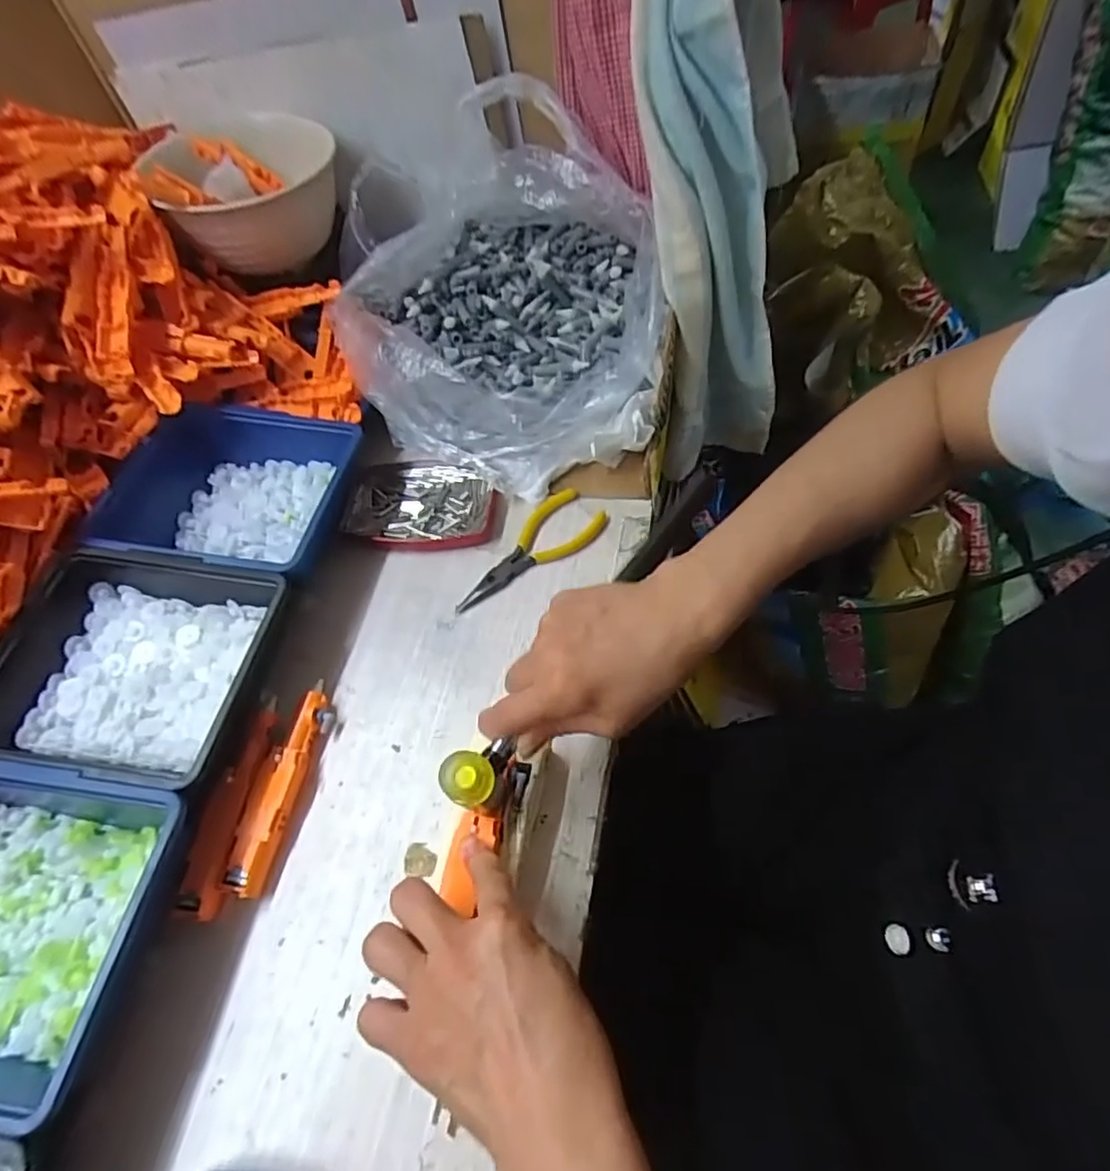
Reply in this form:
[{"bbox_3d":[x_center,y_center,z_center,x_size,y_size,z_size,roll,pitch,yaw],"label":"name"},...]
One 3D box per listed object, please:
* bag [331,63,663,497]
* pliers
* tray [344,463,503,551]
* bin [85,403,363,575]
[{"bbox_3d":[-0.053,-0.247,0.509,0.252,0.132,0.327,-19,56,-3],"label":"bag"},{"bbox_3d":[-0.020,-0.023,0.457,0.128,0.015,0.049,-39,59,-16],"label":"pliers"},{"bbox_3d":[-0.107,-0.066,0.488,0.122,0.015,0.082,3,57,12],"label":"tray"},{"bbox_3d":[-0.248,-0.068,0.474,0.169,0.051,0.147,3,57,11],"label":"bin"}]

